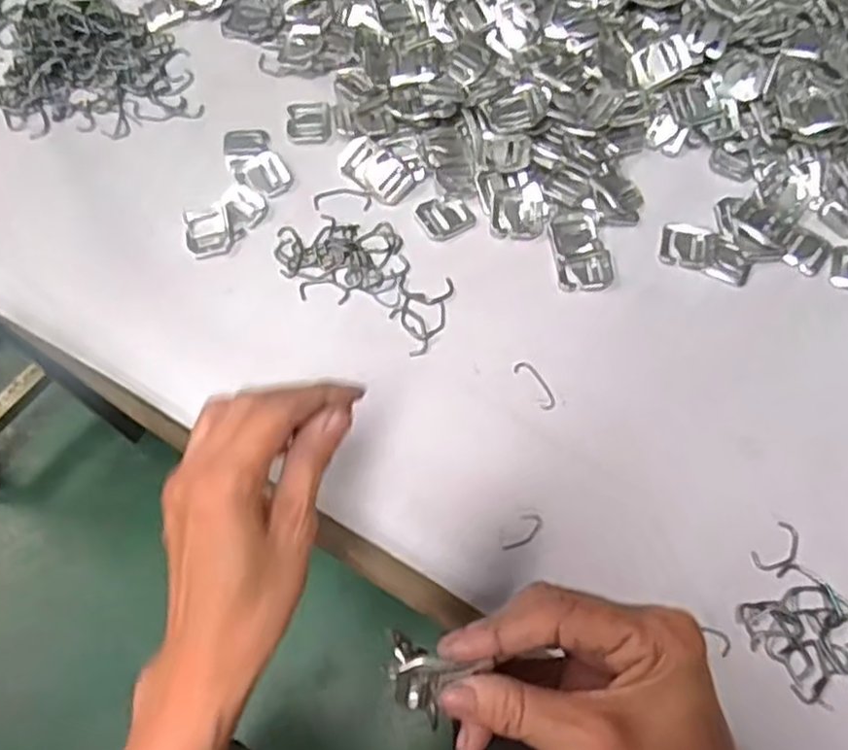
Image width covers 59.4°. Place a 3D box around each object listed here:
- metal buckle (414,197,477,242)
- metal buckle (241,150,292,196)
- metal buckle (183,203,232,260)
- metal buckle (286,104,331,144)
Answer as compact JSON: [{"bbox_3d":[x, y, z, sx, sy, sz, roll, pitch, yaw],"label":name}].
[{"bbox_3d":[0.014,-0.107,0.497,0.035,0.004,0.031,-27,71,-9],"label":"metal buckle"},{"bbox_3d":[-0.108,-0.139,0.511,0.029,0.004,0.035,-32,72,-10],"label":"metal buckle"},{"bbox_3d":[-0.142,-0.095,0.490,0.029,0.004,0.036,-15,70,-4],"label":"metal buckle"},{"bbox_3d":[-0.082,-0.179,0.527,0.030,0.004,0.035,-4,69,0],"label":"metal buckle"}]

